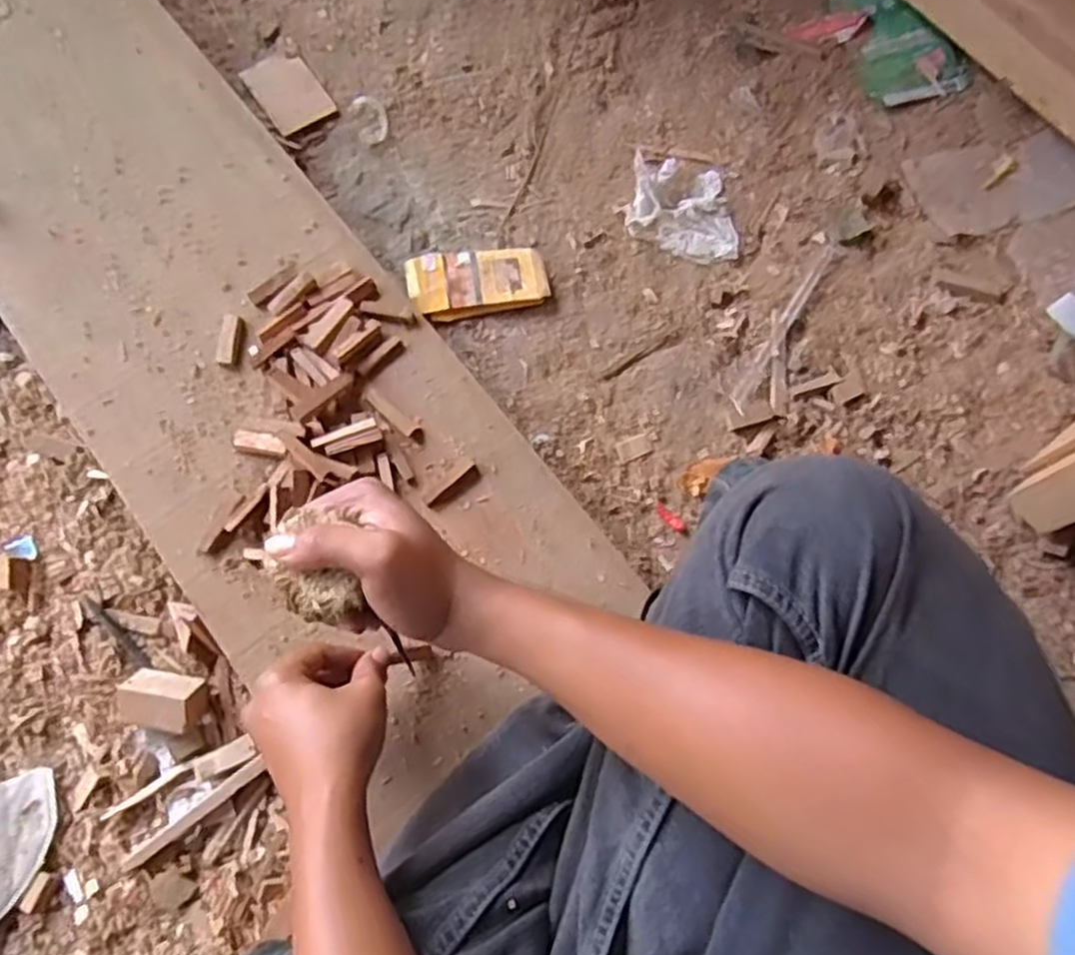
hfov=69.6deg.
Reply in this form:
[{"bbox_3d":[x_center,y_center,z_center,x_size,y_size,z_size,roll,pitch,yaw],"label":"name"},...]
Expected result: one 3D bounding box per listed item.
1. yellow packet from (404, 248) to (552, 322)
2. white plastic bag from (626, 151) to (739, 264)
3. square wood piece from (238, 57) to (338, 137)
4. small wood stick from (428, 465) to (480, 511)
[{"bbox_3d":[-0.054,-0.177,0.699,0.121,0.014,0.061,-10,72,-4],"label":"yellow packet"},{"bbox_3d":[0.138,-0.256,0.721,0.107,0.030,0.102,7,72,1],"label":"white plastic bag"},{"bbox_3d":[-0.249,-0.387,0.774,0.062,0.004,0.093,-32,75,-11],"label":"square wood piece"},{"bbox_3d":[-0.066,0.009,0.613,0.049,0.004,0.010,-40,77,-13],"label":"small wood stick"}]

